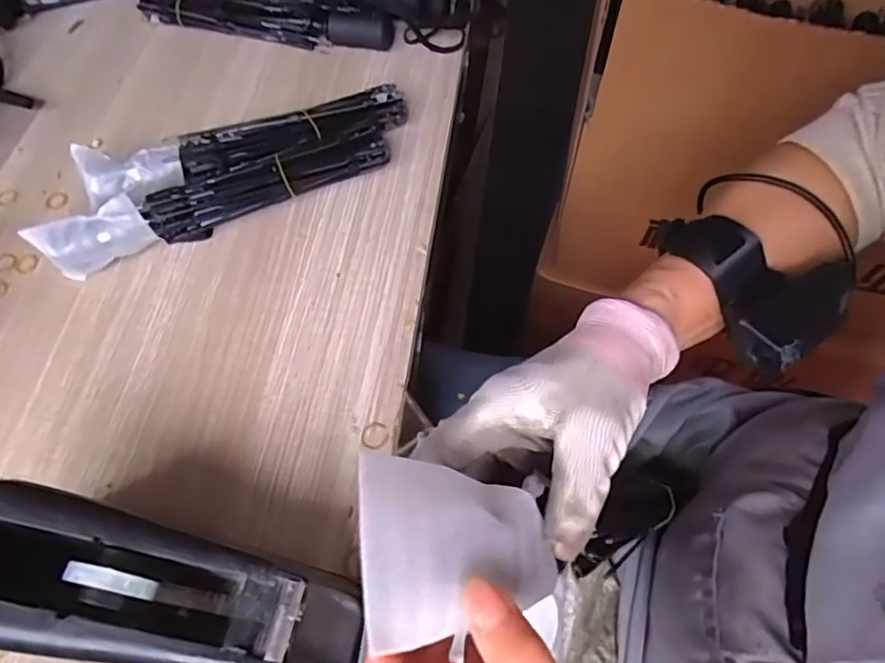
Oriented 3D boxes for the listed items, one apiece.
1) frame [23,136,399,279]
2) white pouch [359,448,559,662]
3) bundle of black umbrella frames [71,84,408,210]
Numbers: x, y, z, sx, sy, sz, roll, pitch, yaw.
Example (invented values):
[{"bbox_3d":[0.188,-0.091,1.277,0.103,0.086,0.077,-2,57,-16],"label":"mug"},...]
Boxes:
[{"bbox_3d":[-0.179,-0.111,0.480,0.277,0.044,0.049,-21,63,-10],"label":"frame"},{"bbox_3d":[0.007,0.083,0.232,0.086,0.020,0.068,7,60,-25],"label":"white pouch"},{"bbox_3d":[-0.160,-0.157,0.505,0.273,0.042,0.059,-19,63,-9],"label":"bundle of black umbrella frames"}]

